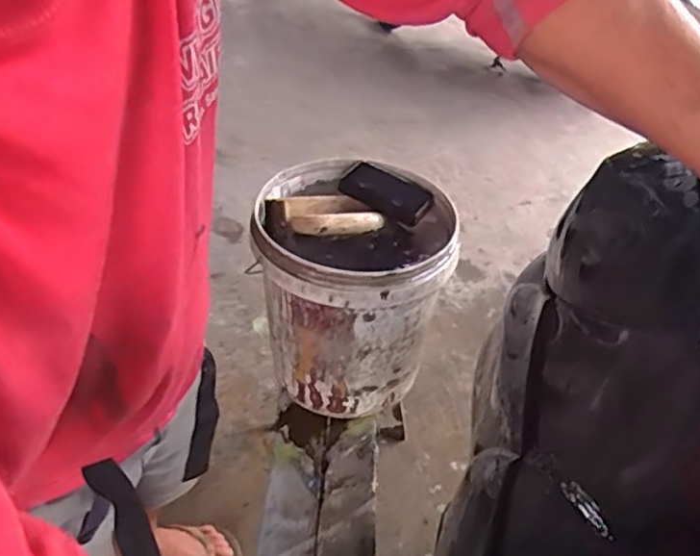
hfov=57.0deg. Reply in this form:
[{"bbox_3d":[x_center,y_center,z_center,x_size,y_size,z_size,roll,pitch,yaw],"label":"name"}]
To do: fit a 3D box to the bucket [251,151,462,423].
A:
[{"bbox_3d":[0.003,0.014,1.030,0.277,0.292,0.299,1,39,-1],"label":"bucket"}]

